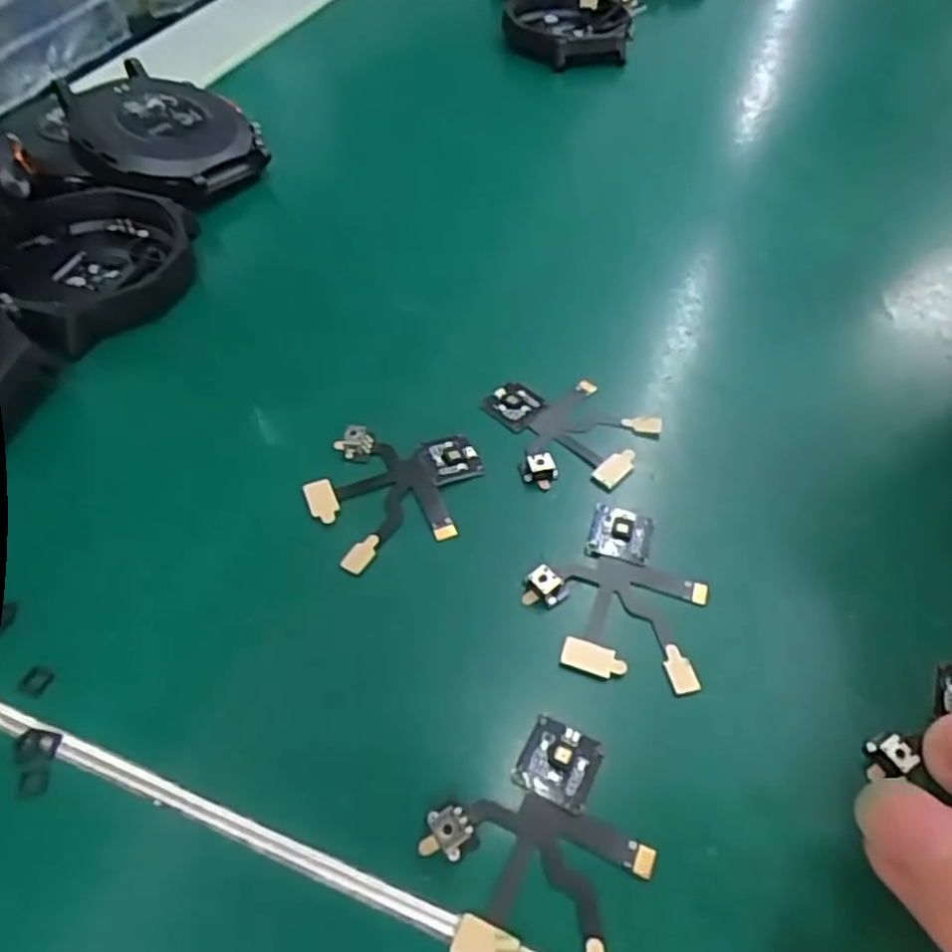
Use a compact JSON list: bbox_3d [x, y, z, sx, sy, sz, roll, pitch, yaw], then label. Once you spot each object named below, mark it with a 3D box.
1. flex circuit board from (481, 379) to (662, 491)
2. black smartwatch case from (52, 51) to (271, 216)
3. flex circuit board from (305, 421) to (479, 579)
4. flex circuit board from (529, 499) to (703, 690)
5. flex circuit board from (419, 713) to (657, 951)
[{"bbox_3d":[0.019,-0.011,0.157,0.035,0.004,0.030,36,58,21],"label":"flex circuit board"},{"bbox_3d":[-0.090,-0.101,0.209,0.050,0.015,0.053,-20,57,-19],"label":"black smartwatch case"},{"bbox_3d":[-0.016,0.000,0.145,0.035,0.004,0.031,-18,56,-17],"label":"flex circuit board"},{"bbox_3d":[0.026,0.020,0.132,0.032,0.004,0.035,17,53,8],"label":"flex circuit board"},{"bbox_3d":[0.010,0.053,0.105,0.031,0.004,0.035,23,54,12],"label":"flex circuit board"}]

